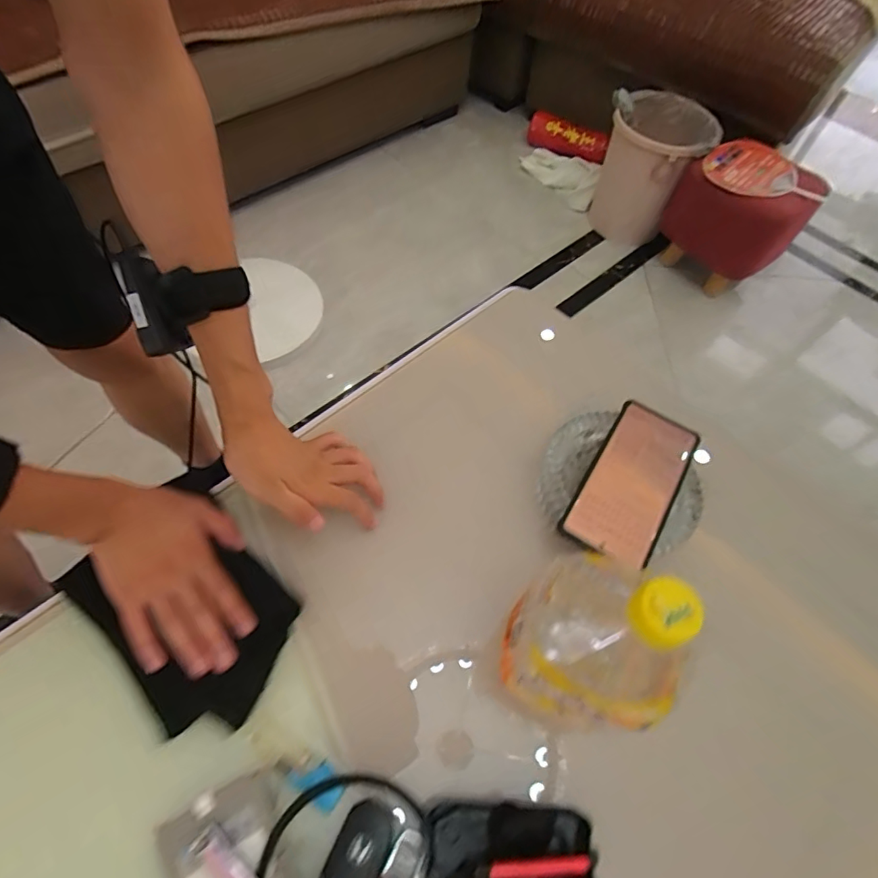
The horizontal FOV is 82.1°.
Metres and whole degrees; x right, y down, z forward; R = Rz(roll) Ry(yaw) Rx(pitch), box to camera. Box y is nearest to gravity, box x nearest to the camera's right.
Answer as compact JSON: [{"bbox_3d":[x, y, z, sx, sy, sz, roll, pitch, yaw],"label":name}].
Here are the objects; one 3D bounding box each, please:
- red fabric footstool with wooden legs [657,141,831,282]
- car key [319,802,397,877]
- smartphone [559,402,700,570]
[{"bbox_3d":[0.769,-0.572,1.316,0.249,0.243,0.299,-31,67,-20],"label":"red fabric footstool with wooden legs"},{"bbox_3d":[-0.053,0.273,0.326,0.035,0.012,0.058,28,62,11],"label":"car key"},{"bbox_3d":[0.175,0.040,0.455,0.076,0.016,0.160,29,60,15],"label":"smartphone"}]

